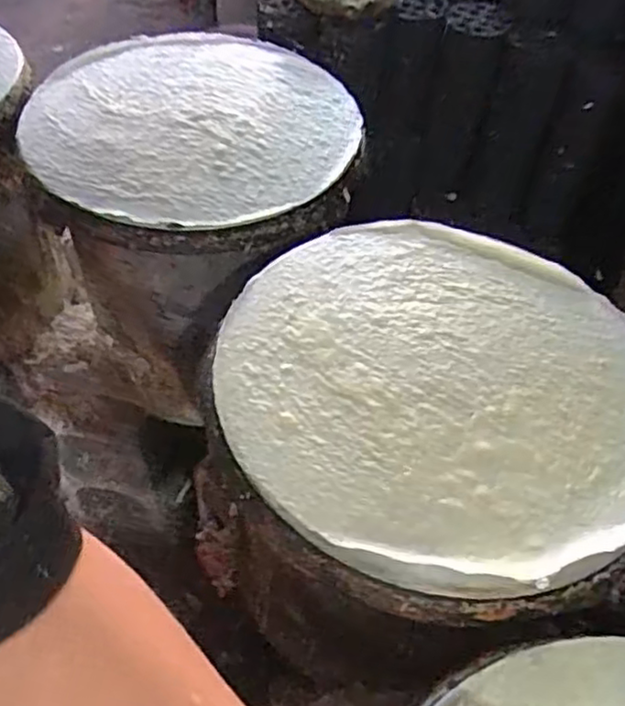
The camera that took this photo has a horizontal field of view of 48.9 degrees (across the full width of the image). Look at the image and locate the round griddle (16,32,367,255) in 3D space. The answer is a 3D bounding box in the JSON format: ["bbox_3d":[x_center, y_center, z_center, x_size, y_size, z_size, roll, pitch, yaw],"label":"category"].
[{"bbox_3d":[-0.142,-0.267,0.824,0.386,0.040,0.379,2,51,-3],"label":"round griddle"}]

